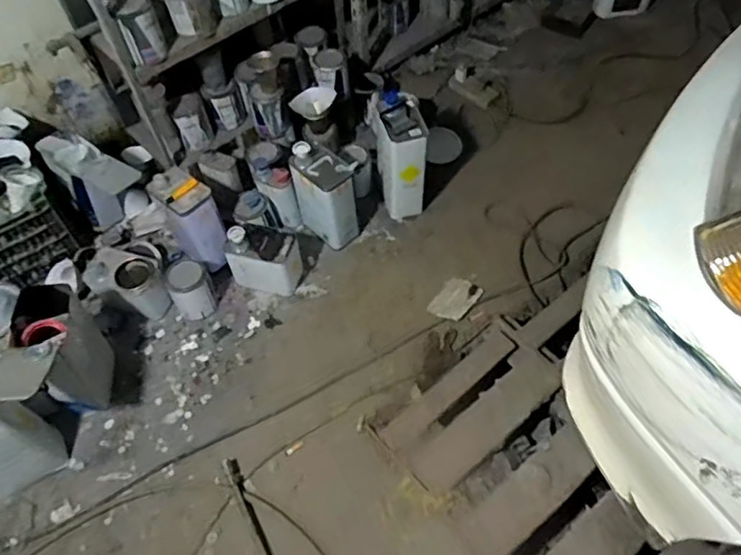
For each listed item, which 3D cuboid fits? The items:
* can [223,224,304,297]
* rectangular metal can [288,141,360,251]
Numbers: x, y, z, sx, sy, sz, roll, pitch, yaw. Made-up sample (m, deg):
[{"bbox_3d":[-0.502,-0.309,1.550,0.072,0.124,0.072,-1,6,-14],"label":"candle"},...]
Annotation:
[{"bbox_3d":[-0.292,-0.056,1.580,0.170,0.192,0.120,12,57,11],"label":"can"},{"bbox_3d":[-0.126,-0.235,1.618,0.176,0.293,0.103,37,64,26],"label":"rectangular metal can"}]

